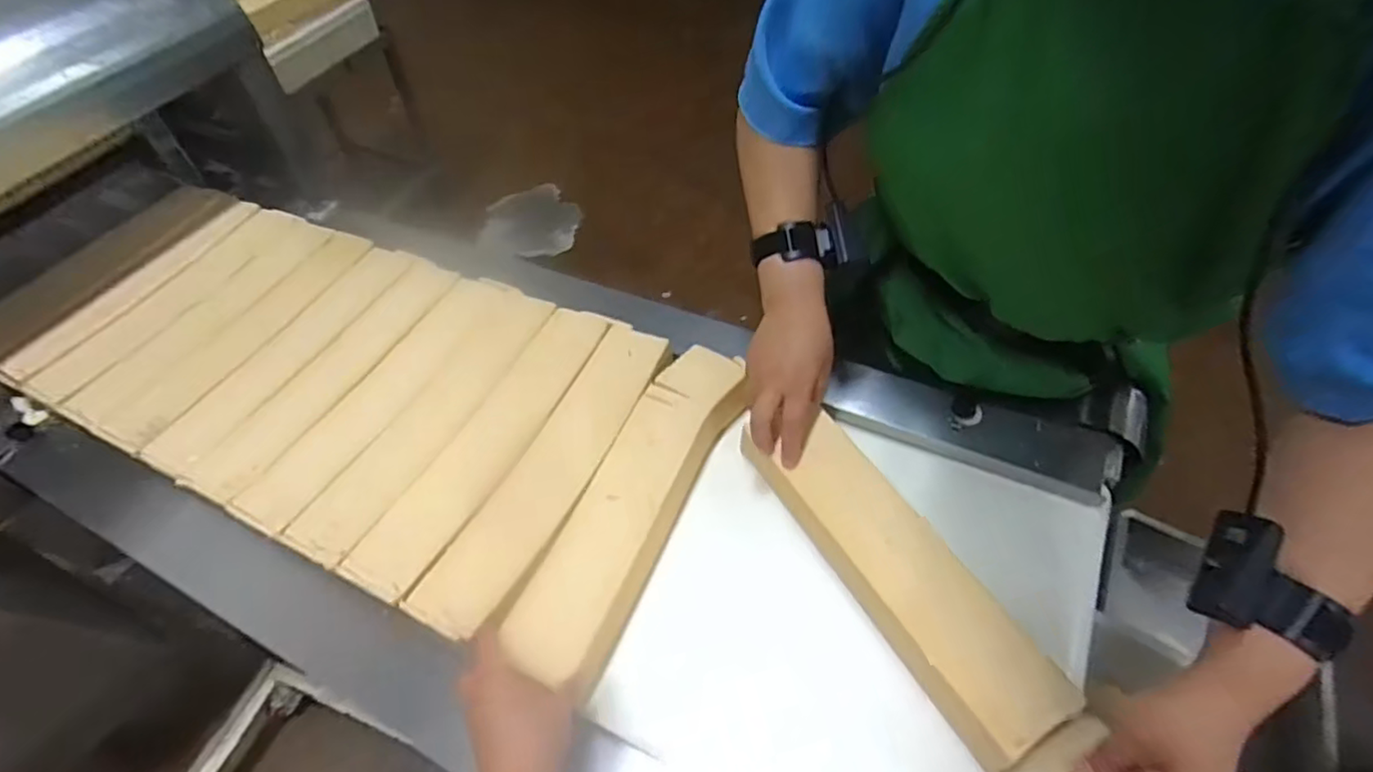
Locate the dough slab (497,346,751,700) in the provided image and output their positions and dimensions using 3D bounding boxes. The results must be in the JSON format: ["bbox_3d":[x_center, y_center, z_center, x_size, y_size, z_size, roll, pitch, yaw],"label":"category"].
[{"bbox_3d":[-0.045,0.099,0.617,0.095,0.033,0.354,22,56,12],"label":"dough slab"}]

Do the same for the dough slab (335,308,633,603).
[{"bbox_3d":[-0.197,0.048,0.670,0.084,0.027,0.361,25,57,14],"label":"dough slab"}]

